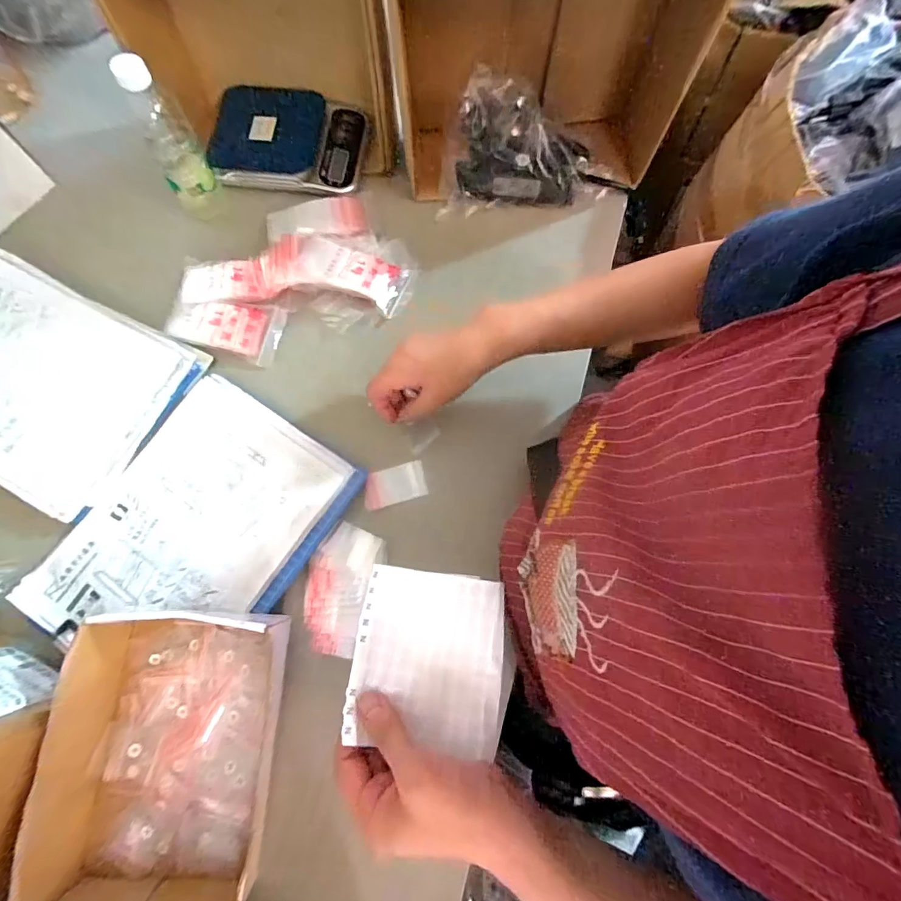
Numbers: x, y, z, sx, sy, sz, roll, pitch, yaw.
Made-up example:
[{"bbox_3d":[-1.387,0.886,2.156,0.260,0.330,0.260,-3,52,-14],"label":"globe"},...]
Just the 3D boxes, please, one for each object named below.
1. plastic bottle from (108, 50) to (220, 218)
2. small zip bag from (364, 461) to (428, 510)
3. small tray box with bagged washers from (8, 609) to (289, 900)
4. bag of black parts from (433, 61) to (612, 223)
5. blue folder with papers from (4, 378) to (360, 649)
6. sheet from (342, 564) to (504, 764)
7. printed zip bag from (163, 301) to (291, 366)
[{"bbox_3d":[-0.322,-0.351,0.491,0.055,0.149,0.056,-33,77,-9],"label":"plastic bottle"},{"bbox_3d":[-0.062,0.038,0.471,0.067,0.004,0.041,-14,75,-4],"label":"small zip bag"},{"bbox_3d":[-0.240,0.258,0.362,0.169,0.071,0.229,1,74,0],"label":"small tray box with bagged washers"},{"bbox_3d":[0.095,-0.375,0.528,0.217,0.119,0.084,-4,74,-1],"label":"bag of black parts"},{"bbox_3d":[-0.264,0.082,0.444,0.228,0.013,0.292,31,77,8],"label":"blue folder with papers"},{"bbox_3d":[-0.016,0.153,0.320,0.109,0.016,0.116,7,74,2],"label":"sheet"},{"bbox_3d":[-0.275,-0.149,0.508,0.141,0.011,0.071,8,74,2],"label":"printed zip bag"}]

